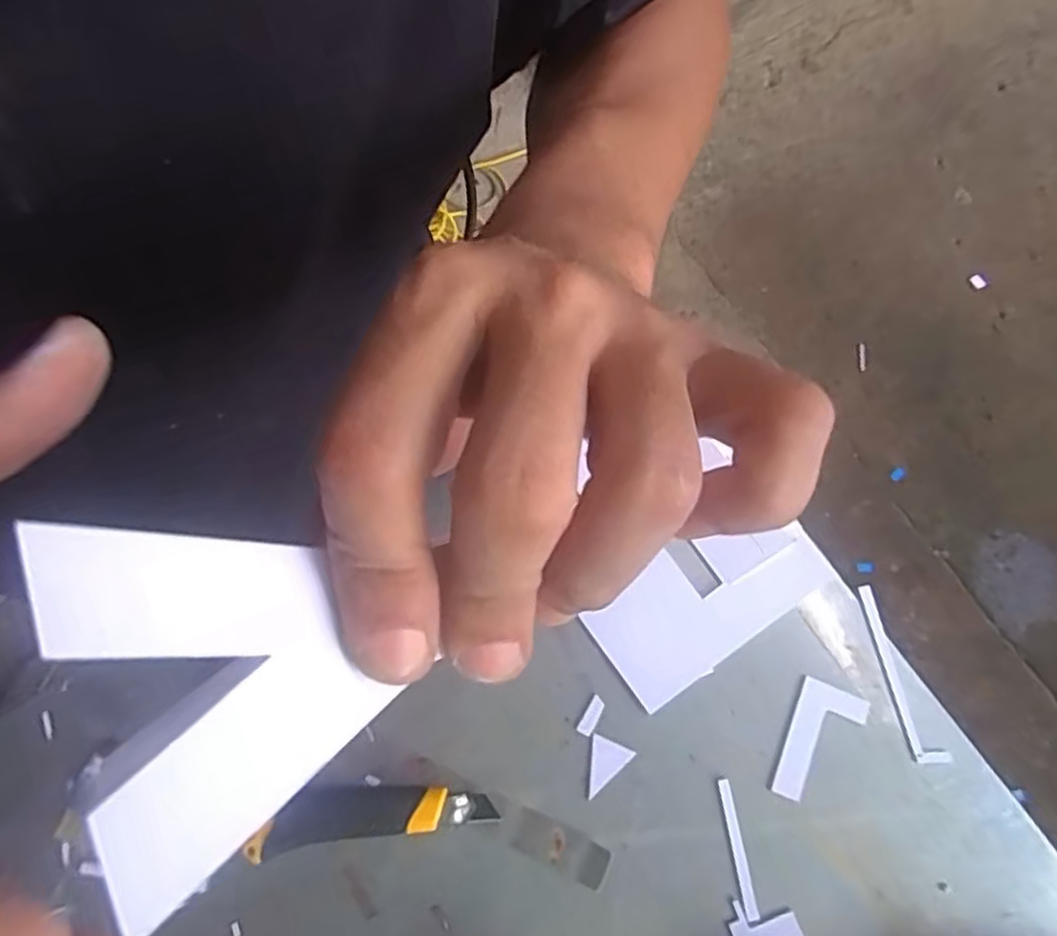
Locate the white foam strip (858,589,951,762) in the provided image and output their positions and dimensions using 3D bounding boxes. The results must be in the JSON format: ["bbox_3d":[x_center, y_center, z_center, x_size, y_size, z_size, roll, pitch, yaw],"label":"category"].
[{"bbox_3d":[0.265,0.145,0.526,0.024,0.004,0.127,-12,73,-4],"label":"white foam strip"}]

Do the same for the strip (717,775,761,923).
[{"bbox_3d":[0.141,0.256,0.495,0.008,0.004,0.086,-9,73,-3],"label":"strip"}]

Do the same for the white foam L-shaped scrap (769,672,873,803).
[{"bbox_3d":[0.201,0.192,0.511,0.046,0.007,0.081,24,74,7],"label":"white foam L-shaped scrap"}]

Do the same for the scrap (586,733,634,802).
[{"bbox_3d":[0.053,0.209,0.509,0.029,0.004,0.039,22,74,6],"label":"scrap"}]

